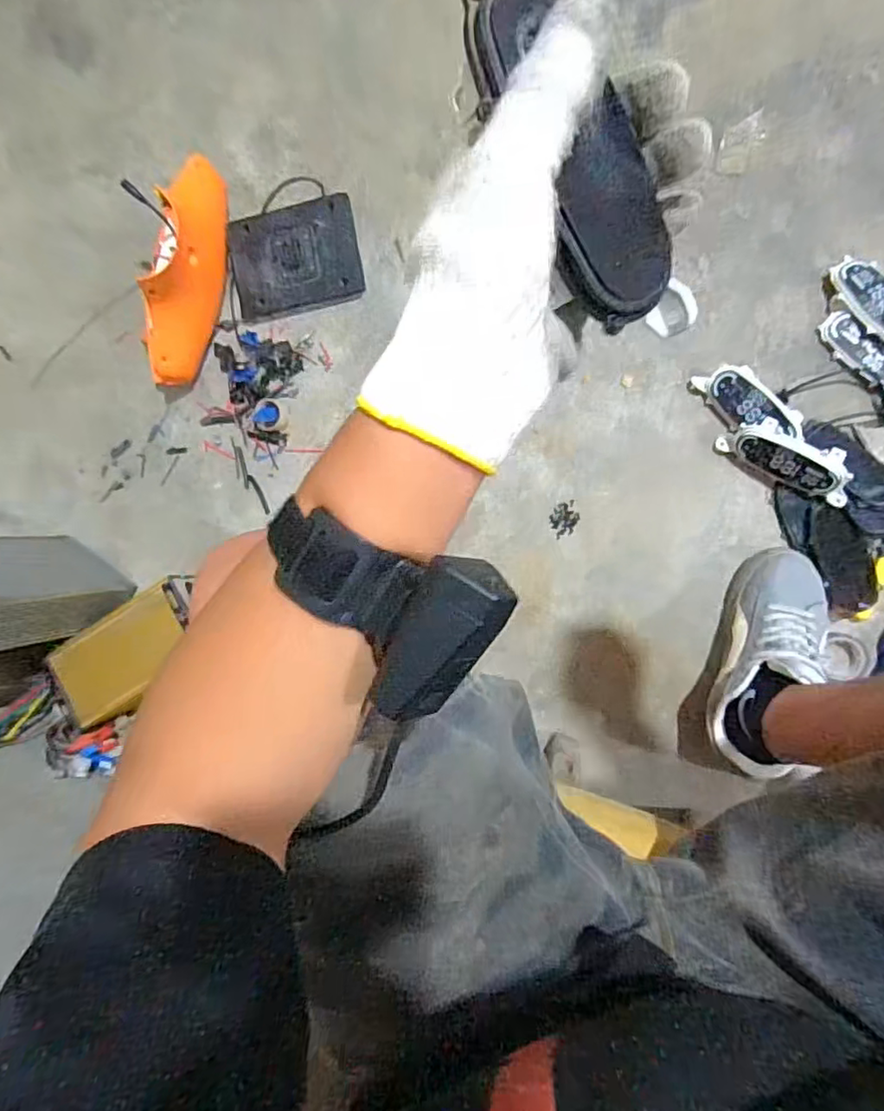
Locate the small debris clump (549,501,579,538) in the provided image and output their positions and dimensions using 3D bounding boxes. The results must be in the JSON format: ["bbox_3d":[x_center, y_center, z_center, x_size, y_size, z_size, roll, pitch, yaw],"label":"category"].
[{"bbox_3d":[0.158,-0.047,0.746,0.037,0.004,0.040,-24,86,7],"label":"small debris clump"}]

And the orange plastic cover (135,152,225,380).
[{"bbox_3d":[-0.355,-0.385,0.775,0.085,0.122,0.291,6,90,8],"label":"orange plastic cover"}]

